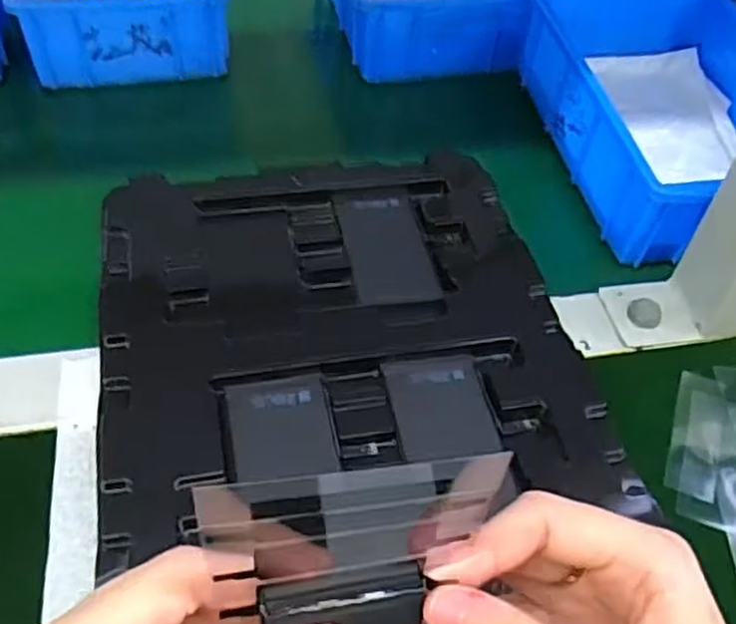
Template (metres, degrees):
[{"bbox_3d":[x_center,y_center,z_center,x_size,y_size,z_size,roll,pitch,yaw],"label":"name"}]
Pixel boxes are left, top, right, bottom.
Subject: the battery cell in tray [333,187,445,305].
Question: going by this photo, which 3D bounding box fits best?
[{"bbox_3d":[0.010,-0.038,0.407,0.042,0.007,0.089,-7,52,-9],"label":"battery cell in tray"}]

